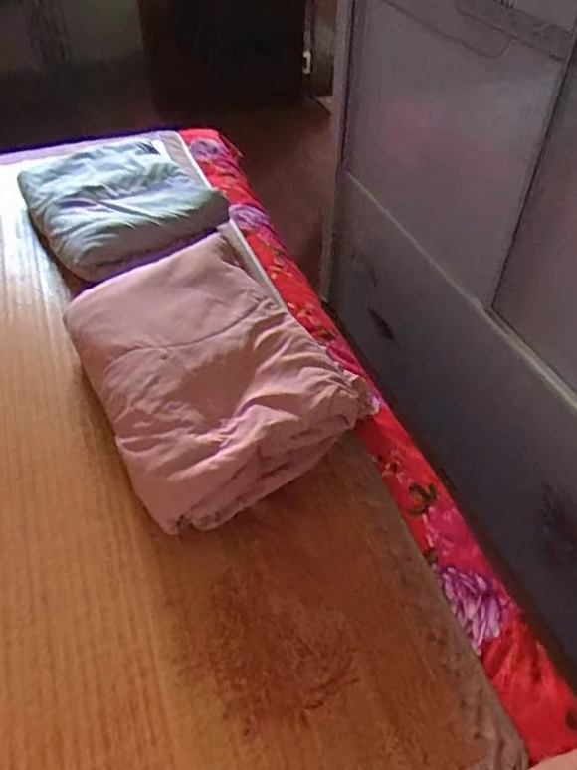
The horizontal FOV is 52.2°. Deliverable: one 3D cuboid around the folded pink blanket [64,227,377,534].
[{"bbox_3d":[-0.121,-0.031,0.953,0.362,0.166,0.439,-23,53,-18],"label":"folded pink blanket"}]

